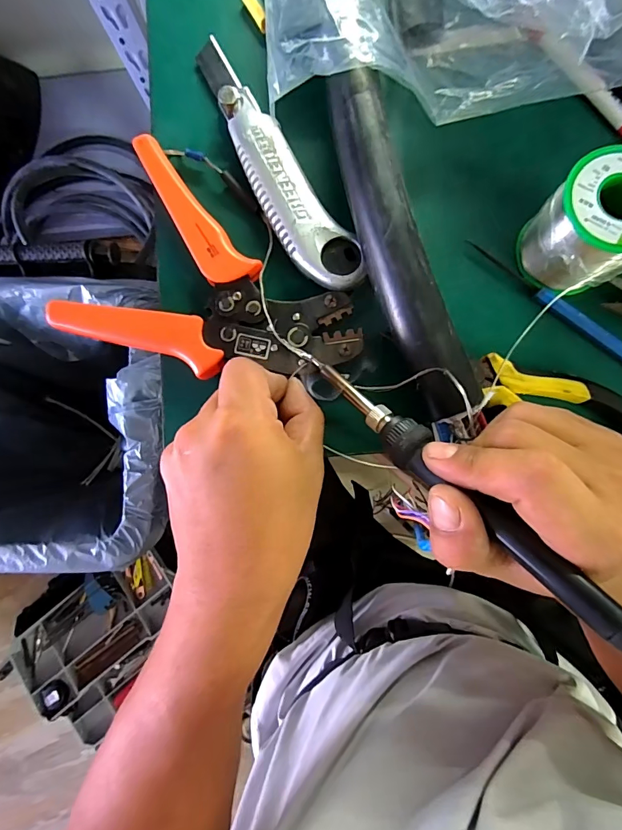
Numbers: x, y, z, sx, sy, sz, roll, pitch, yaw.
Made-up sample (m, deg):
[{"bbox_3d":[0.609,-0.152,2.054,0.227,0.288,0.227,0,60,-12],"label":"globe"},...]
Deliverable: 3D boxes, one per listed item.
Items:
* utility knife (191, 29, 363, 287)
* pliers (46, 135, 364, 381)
[{"bbox_3d":[-0.029,-0.156,0.260,0.036,0.020,0.190,-32,84,0],"label":"utility knife"},{"bbox_3d":[-0.057,-0.068,0.249,0.170,0.015,0.116,32,88,5],"label":"pliers"}]

